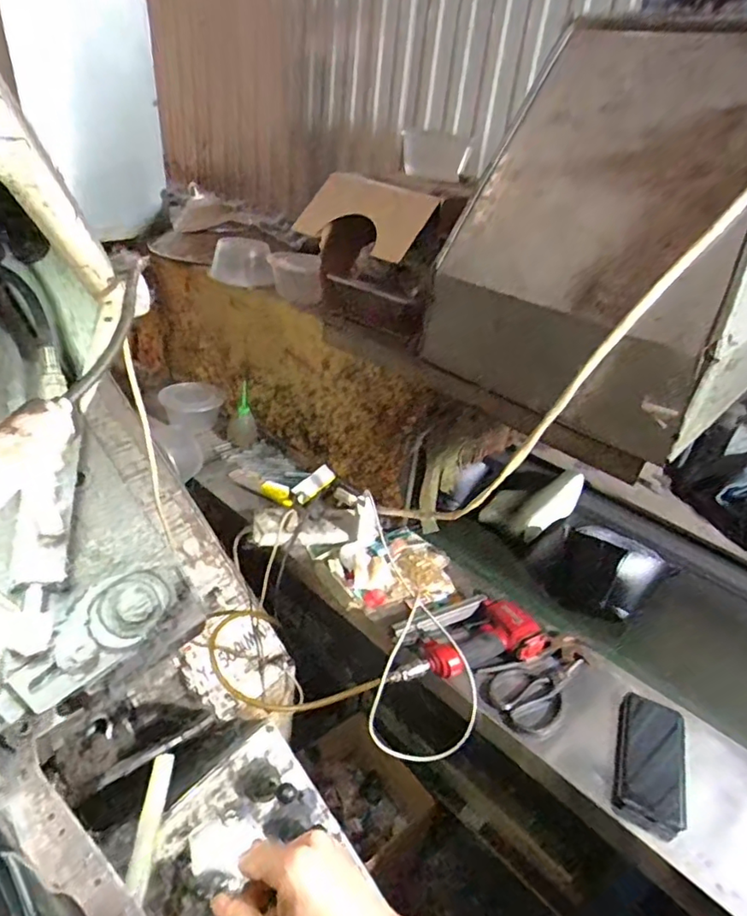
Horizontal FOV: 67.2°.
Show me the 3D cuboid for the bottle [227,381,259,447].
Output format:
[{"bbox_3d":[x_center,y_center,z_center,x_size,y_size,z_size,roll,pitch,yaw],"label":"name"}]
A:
[{"bbox_3d":[-0.308,-0.102,1.324,0.066,0.122,0.057,-15,39,-29],"label":"bottle"}]

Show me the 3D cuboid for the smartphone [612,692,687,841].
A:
[{"bbox_3d":[0.370,0.402,0.749,0.083,0.010,0.189,19,35,17],"label":"smartphone"}]

